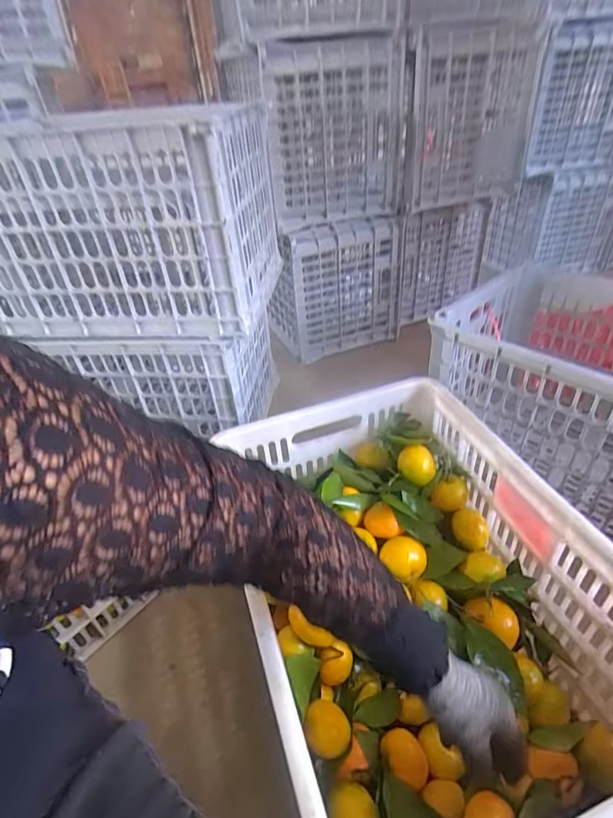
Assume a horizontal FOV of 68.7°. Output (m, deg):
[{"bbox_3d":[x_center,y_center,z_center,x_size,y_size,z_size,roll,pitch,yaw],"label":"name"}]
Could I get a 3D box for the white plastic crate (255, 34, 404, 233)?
[{"bbox_3d":[0.076,-0.689,1.104,0.266,0.322,0.482,-1,39,7],"label":"white plastic crate"}]

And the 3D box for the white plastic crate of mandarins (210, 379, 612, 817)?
[{"bbox_3d":[0.119,0.214,0.536,0.343,0.224,0.495,-15,39,-11],"label":"white plastic crate of mandarins"}]

